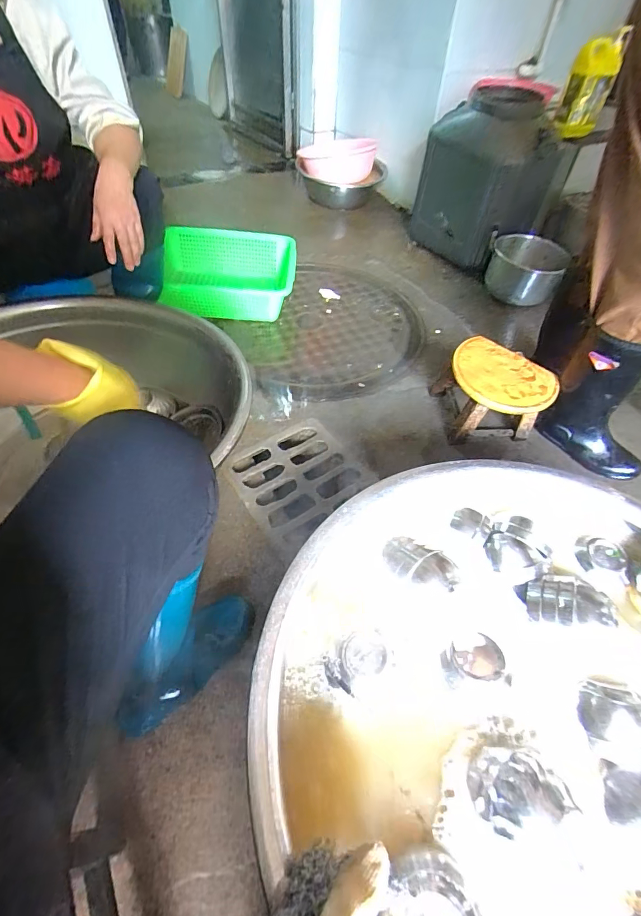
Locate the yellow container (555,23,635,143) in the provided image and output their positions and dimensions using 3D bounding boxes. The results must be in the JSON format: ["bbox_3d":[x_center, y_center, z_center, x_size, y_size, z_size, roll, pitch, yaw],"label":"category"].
[{"bbox_3d":[0.856,-1.176,1.304,0.135,0.224,0.124,19,52,14],"label":"yellow container"}]

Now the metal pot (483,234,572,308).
[{"bbox_3d":[0.694,-0.635,1.391,0.238,0.158,0.200,25,53,18],"label":"metal pot"}]

